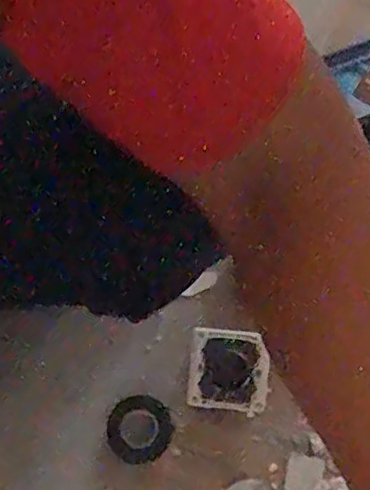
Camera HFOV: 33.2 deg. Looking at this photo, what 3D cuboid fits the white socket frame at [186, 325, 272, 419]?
[{"bbox_3d":[0.045,0.130,0.640,0.079,0.007,0.086,4,94,9],"label":"white socket frame"}]

